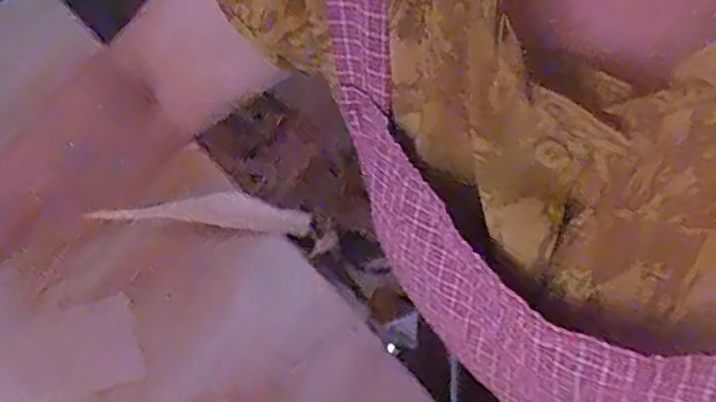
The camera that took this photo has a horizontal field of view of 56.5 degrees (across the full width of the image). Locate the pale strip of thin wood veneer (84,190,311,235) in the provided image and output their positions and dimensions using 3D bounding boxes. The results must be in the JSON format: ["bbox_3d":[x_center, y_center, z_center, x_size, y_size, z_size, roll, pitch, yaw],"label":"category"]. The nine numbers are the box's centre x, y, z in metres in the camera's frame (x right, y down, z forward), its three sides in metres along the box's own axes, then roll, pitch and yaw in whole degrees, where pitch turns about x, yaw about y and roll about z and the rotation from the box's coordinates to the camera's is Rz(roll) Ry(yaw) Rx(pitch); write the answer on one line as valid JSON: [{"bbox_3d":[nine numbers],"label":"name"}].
[{"bbox_3d":[-0.160,0.008,0.737,0.225,0.013,0.041,7,78,-29],"label":"pale strip of thin wood veneer"}]

